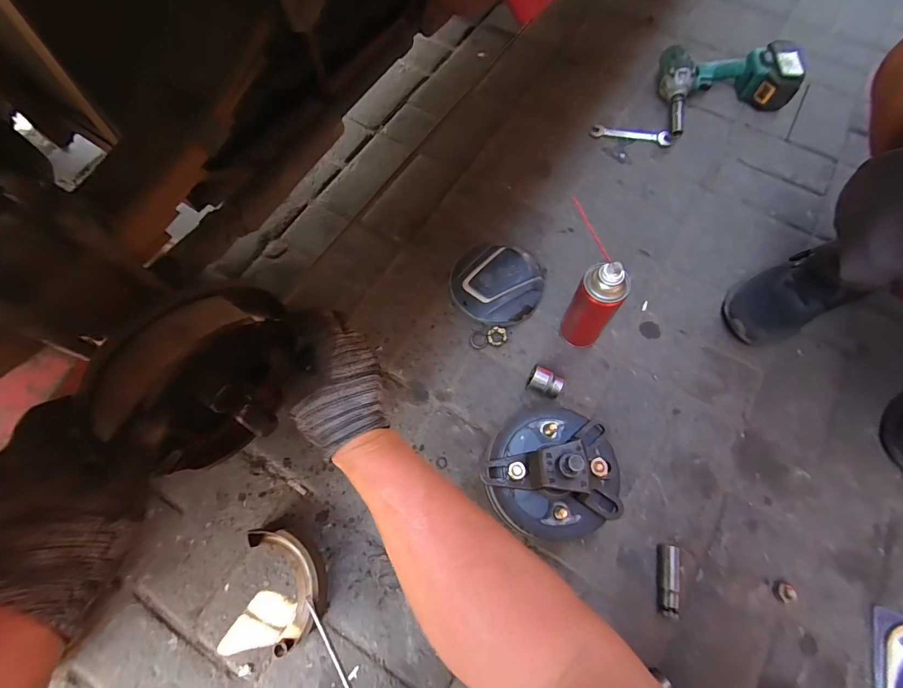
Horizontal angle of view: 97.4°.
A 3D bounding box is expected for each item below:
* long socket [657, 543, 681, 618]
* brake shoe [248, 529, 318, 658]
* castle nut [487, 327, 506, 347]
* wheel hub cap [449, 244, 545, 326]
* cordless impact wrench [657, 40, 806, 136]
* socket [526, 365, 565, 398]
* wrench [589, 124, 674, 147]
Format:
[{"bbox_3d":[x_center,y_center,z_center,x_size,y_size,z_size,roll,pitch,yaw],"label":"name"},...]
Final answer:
[{"bbox_3d":[0.272,0.294,0.495,0.020,0.020,0.079,7,68,2],"label":"long socket"},{"bbox_3d":[-0.195,0.286,0.481,0.067,0.033,0.136,-21,70,-9],"label":"brake shoe"},{"bbox_3d":[0.070,-0.012,0.614,0.028,0.016,0.029,0,68,0],"label":"castle nut"},{"bbox_3d":[0.074,-0.097,0.638,0.146,0.034,0.134,0,68,0],"label":"wheel hub cap"},{"bbox_3d":[0.538,-0.515,0.780,0.238,0.082,0.178,-7,69,-3],"label":"cordless impact wrench"},{"bbox_3d":[0.139,0.058,0.589,0.049,0.039,0.036,21,70,8],"label":"socket"},{"bbox_3d":[0.350,-0.408,0.772,0.152,0.005,0.034,5,68,2],"label":"wrench"}]

